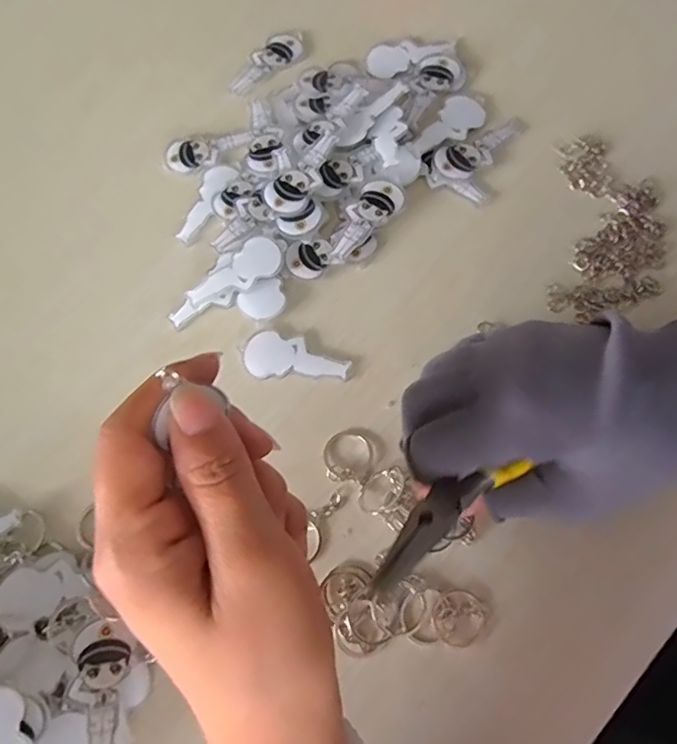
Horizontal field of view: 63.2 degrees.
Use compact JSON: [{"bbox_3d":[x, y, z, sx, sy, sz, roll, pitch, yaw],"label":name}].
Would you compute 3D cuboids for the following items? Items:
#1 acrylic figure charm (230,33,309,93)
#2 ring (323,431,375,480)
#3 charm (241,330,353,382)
[{"bbox_3d":[-0.046,-0.203,0.360,0.027,0.004,0.059,43,80,10],"label":"acrylic figure charm"},{"bbox_3d":[0.005,0.041,0.273,0.025,0.004,0.024,0,76,1],"label":"ring"},{"bbox_3d":[-0.022,-0.009,0.292,0.058,0.004,0.025,3,76,1],"label":"charm"}]

